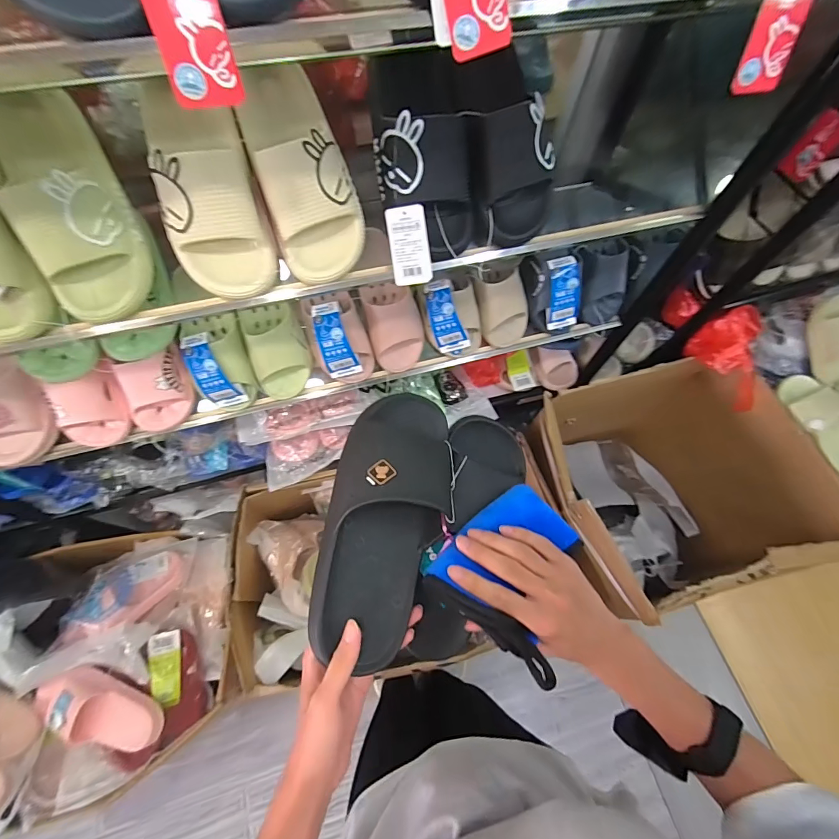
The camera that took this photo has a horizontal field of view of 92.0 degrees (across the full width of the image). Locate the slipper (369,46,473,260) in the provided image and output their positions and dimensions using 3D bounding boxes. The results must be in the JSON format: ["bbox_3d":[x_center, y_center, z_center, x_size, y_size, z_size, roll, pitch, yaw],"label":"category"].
[{"bbox_3d":[0.011,-0.317,0.487,0.117,0.059,0.223,-18,102,-10],"label":"slipper"}]

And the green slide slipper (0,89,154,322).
[{"bbox_3d":[-0.380,-0.236,0.438,0.102,0.066,0.236,-17,102,-9],"label":"green slide slipper"}]

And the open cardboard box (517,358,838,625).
[{"bbox_3d":[0.539,0.172,1.048,0.505,0.513,0.525,-16,67,-9],"label":"open cardboard box"}]

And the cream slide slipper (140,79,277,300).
[{"bbox_3d":[-0.242,-0.260,0.454,0.104,0.065,0.228,-18,100,-10],"label":"cream slide slipper"}]

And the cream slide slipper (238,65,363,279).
[{"bbox_3d":[-0.134,-0.289,0.470,0.103,0.075,0.229,-18,99,-10],"label":"cream slide slipper"}]

